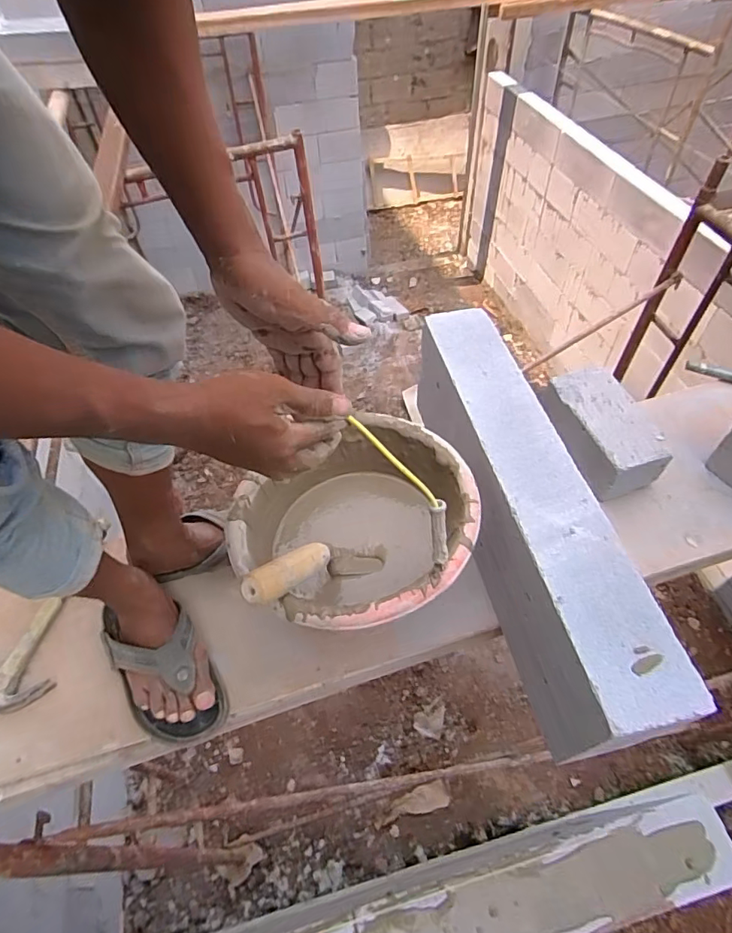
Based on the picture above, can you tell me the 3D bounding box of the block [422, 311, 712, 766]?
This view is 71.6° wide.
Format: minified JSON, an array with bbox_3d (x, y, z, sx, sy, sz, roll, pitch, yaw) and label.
[{"bbox_3d":[0.197,0.051,0.673,0.116,0.181,0.574,-11,52,-5],"label":"block"}]

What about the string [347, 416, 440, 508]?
[{"bbox_3d":[0.028,-0.002,0.445,0.007,0.118,0.005,-16,38,46],"label":"string"}]

